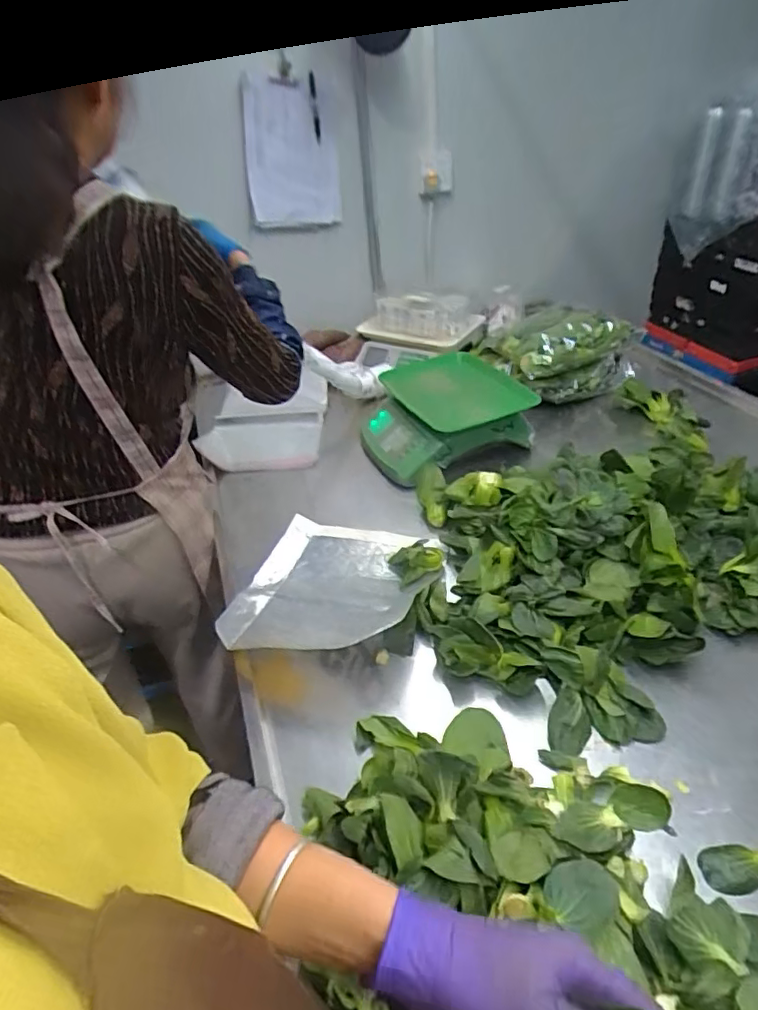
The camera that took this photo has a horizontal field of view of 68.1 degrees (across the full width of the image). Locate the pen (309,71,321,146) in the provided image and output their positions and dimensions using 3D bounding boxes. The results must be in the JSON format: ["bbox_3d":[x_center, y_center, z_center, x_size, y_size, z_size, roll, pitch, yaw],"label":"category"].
[{"bbox_3d":[-0.128,-0.797,1.129,0.013,0.133,0.016,-9,66,-2],"label":"pen"}]

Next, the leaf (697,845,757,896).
[{"bbox_3d":[0.337,0.329,0.508,0.084,0.011,0.039,-3,37,5],"label":"leaf"}]

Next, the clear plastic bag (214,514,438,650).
[{"bbox_3d":[-0.077,0.105,0.809,0.257,0.074,0.290,4,39,14],"label":"clear plastic bag"}]

